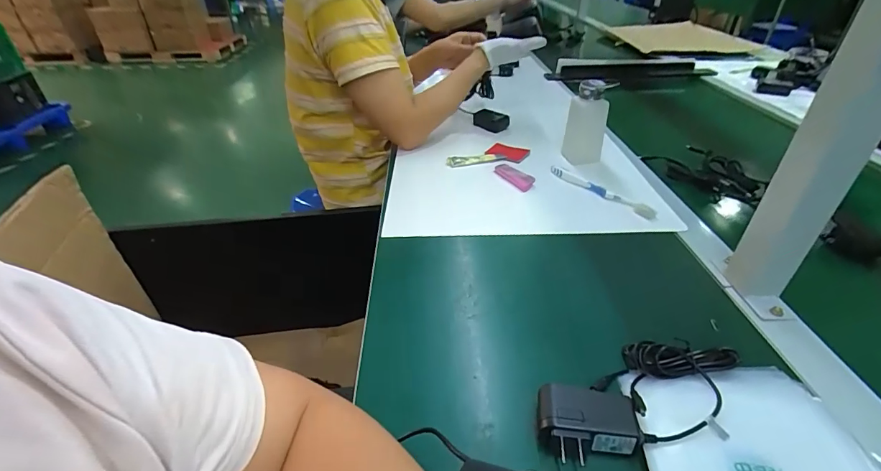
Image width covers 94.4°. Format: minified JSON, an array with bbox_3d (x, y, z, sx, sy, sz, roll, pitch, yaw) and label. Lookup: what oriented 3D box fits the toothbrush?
[{"bbox_3d":[0.246,-0.071,0.636,0.020,0.015,0.182,-26,42,-29],"label":"toothbrush"}]

